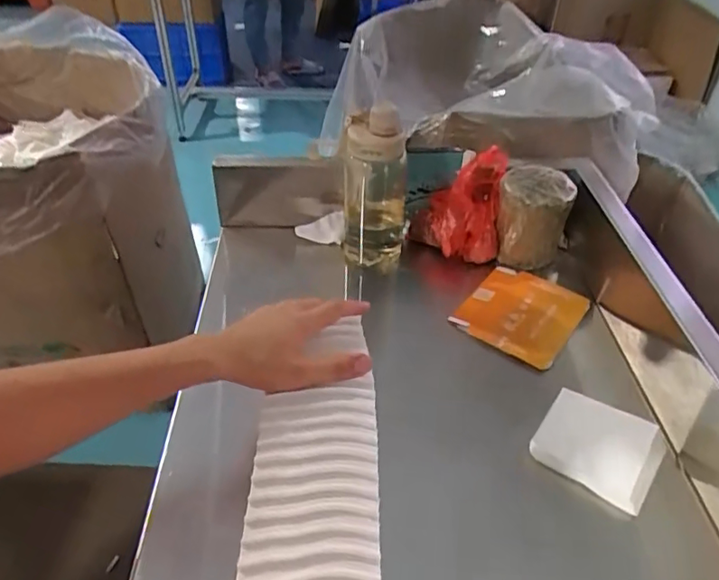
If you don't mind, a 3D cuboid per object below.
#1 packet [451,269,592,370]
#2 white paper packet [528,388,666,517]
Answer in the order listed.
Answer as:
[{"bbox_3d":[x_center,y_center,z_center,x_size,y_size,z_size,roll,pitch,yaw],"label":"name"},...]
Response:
[{"bbox_3d":[0.198,0.023,0.680,0.125,0.010,0.146,26,47,26],"label":"packet"},{"bbox_3d":[0.227,0.145,0.529,0.105,0.015,0.089,24,46,24],"label":"white paper packet"}]

